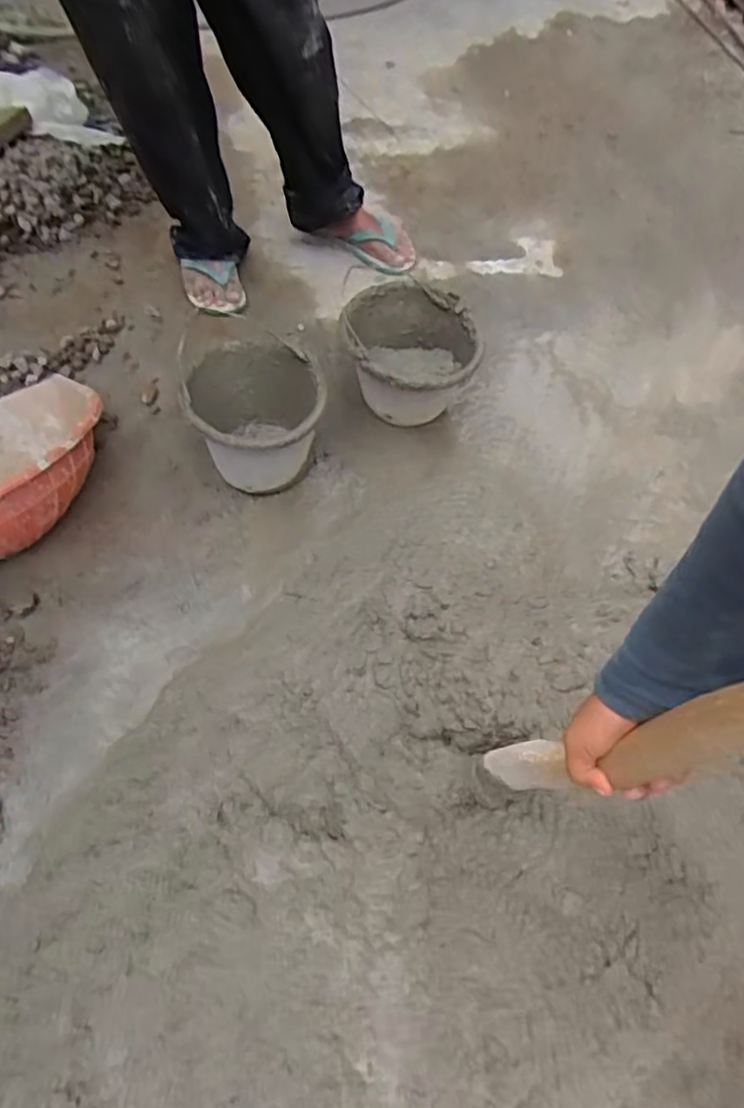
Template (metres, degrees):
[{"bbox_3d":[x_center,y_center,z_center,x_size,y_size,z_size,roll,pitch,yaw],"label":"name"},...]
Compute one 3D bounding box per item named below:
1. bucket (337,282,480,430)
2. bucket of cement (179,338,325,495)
[{"bbox_3d":[0.062,-0.349,1.207,0.217,0.167,0.216,-1,61,2],"label":"bucket"},{"bbox_3d":[-0.187,-0.220,1.105,0.204,0.173,0.235,-7,61,-1],"label":"bucket of cement"}]

